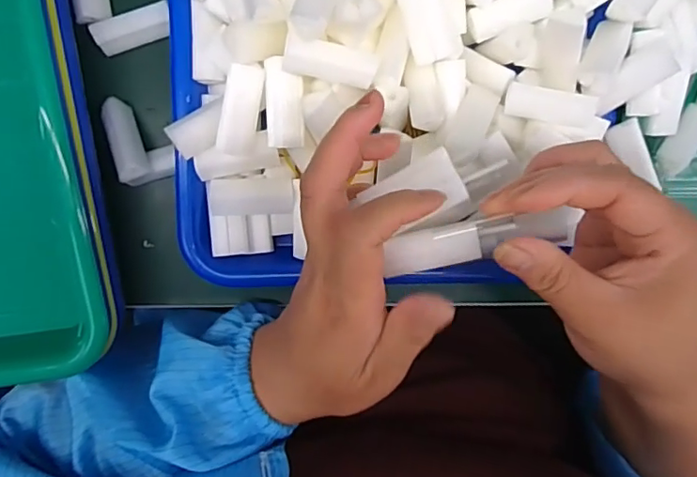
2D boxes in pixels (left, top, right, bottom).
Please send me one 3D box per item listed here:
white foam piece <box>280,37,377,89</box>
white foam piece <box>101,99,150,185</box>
[{"bbox_3d":[-0.009,-0.088,0.263,0.045,0.010,0.020,9,136,-17],"label":"white foam piece"},{"bbox_3d":[-0.128,-0.056,0.301,0.016,0.015,0.050,-19,77,0],"label":"white foam piece"}]

